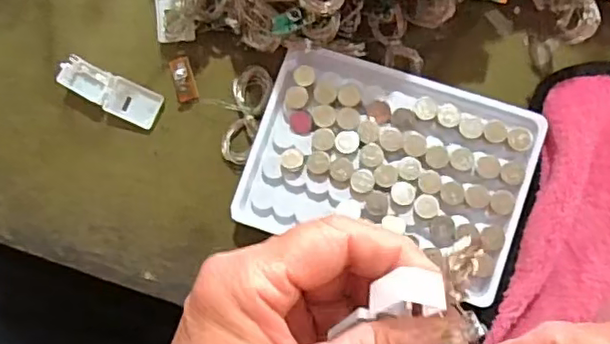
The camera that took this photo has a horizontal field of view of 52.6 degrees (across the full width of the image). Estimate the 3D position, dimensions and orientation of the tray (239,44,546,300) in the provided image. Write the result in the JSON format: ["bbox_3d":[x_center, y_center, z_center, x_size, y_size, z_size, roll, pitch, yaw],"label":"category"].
[{"bbox_3d":[0.040,-0.002,0.298,0.129,0.015,0.092,19,85,7],"label":"tray"}]

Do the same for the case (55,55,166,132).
[{"bbox_3d":[-0.103,-0.042,0.326,0.054,0.009,0.020,25,86,8],"label":"case"}]

